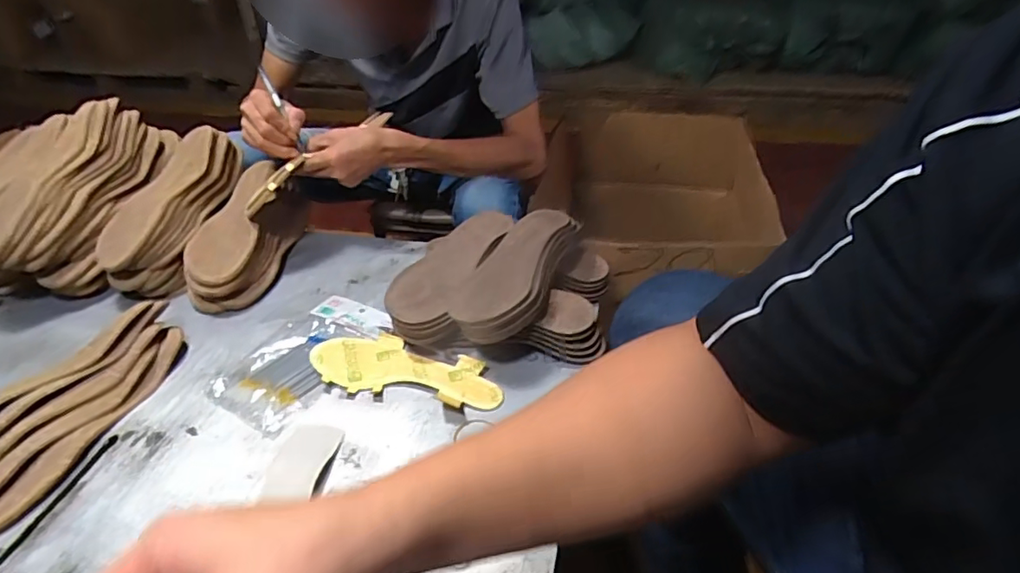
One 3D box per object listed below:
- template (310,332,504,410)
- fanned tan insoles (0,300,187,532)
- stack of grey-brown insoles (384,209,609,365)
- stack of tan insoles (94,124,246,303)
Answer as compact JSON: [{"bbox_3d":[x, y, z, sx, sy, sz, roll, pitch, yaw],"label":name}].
[{"bbox_3d":[-0.110,0.087,0.624,0.214,0.017,0.084,8,39,13],"label":"template"},{"bbox_3d":[-0.443,0.128,0.563,0.115,0.052,0.279,23,45,28],"label":"fanned tan insoles"},{"bbox_3d":[-0.007,-0.003,0.685,0.242,0.077,0.230,3,38,8],"label":"stack of grey-brown insoles"},{"bbox_3d":[-0.463,-0.115,0.782,0.111,0.076,0.266,7,59,12],"label":"stack of tan insoles"}]

